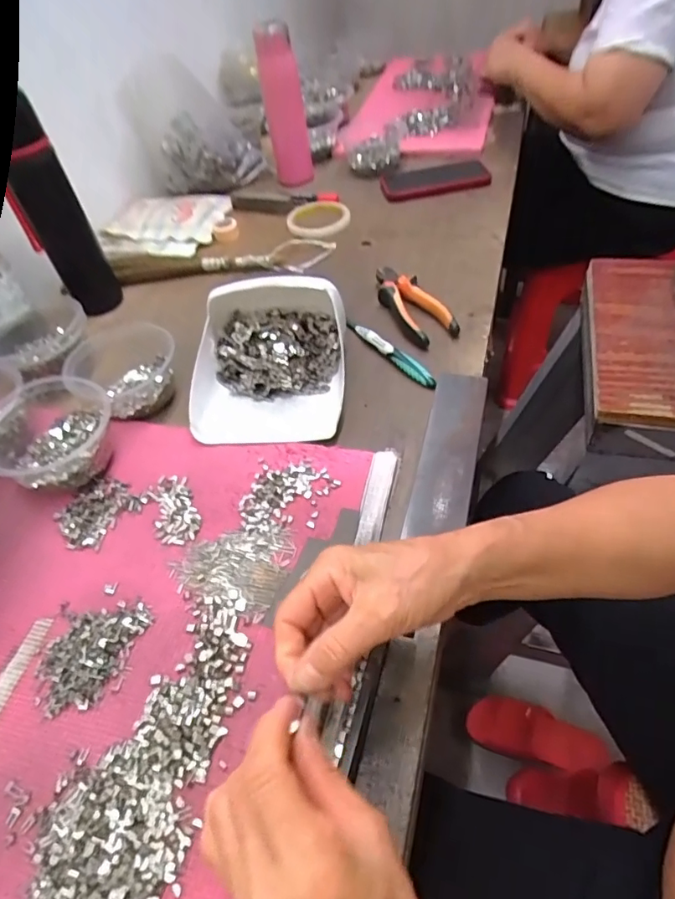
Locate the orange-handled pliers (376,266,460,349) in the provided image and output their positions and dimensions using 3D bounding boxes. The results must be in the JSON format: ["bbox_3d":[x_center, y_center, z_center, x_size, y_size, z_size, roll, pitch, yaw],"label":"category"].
[{"bbox_3d":[0.085,-0.175,0.623,0.051,0.018,0.150,-22,51,-12],"label":"orange-handled pliers"}]

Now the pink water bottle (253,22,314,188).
[{"bbox_3d":[-0.087,-0.560,0.875,0.067,0.230,0.065,-8,50,0],"label":"pink water bottle"}]

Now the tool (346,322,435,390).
[{"bbox_3d":[0.056,-0.109,0.575,0.012,0.010,0.139,-32,54,-19],"label":"tool"}]

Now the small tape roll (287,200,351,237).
[{"bbox_3d":[-0.033,-0.356,0.816,0.100,0.017,0.092,-3,50,4],"label":"small tape roll"}]

